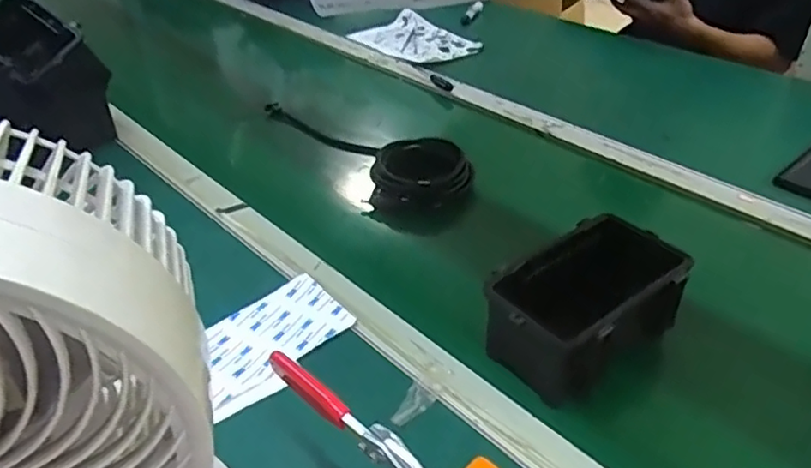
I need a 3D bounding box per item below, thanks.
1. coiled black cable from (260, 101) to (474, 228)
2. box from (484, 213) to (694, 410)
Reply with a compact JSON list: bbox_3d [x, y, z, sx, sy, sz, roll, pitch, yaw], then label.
[{"bbox_3d":[-0.053,-0.129,0.910,0.148,0.070,0.374,-20,41,-24],"label":"coiled black cable"},{"bbox_3d":[0.159,0.060,0.563,0.164,0.088,0.108,-28,44,-31],"label":"box"}]

